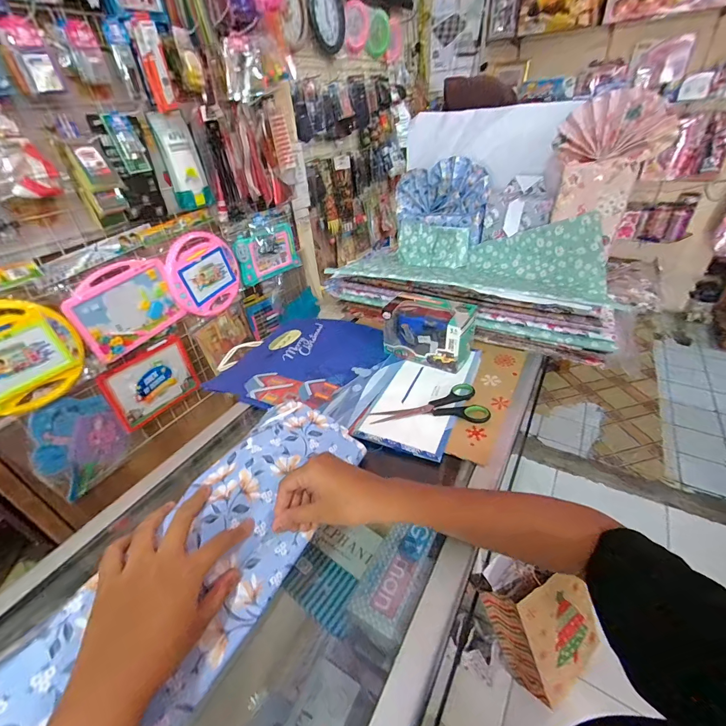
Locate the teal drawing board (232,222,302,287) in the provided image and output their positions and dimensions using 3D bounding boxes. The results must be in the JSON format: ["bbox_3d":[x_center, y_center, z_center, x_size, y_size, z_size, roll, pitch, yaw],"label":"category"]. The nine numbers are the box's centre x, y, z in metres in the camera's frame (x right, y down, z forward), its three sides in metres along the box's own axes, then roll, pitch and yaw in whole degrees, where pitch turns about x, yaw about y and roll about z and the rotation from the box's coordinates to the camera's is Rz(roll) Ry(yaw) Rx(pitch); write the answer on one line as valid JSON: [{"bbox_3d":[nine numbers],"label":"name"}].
[{"bbox_3d":[-0.385,-0.452,1.461,0.028,0.194,0.305,20,43,30],"label":"teal drawing board"}]

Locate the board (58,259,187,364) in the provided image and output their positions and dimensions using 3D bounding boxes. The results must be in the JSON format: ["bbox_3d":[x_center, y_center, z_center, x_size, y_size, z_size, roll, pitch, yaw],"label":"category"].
[{"bbox_3d":[-0.713,-0.170,1.070,0.016,0.239,0.283,20,43,30],"label":"board"}]

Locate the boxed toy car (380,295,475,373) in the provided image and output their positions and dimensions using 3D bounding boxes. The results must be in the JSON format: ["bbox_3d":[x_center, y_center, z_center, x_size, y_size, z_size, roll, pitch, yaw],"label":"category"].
[{"bbox_3d":[0.106,-0.054,0.587,0.139,0.091,0.080,13,39,23],"label":"boxed toy car"}]

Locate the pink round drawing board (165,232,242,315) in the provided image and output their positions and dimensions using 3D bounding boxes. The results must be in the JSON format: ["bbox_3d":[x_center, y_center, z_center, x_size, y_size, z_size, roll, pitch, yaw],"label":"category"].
[{"bbox_3d":[-0.557,-0.311,1.254,0.018,0.280,0.278,14,40,24],"label":"pink round drawing board"}]

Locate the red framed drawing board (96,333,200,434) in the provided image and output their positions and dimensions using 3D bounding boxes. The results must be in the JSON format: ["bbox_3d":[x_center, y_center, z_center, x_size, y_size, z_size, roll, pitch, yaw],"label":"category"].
[{"bbox_3d":[-0.715,0.067,1.211,0.013,0.231,0.284,16,41,27],"label":"red framed drawing board"}]

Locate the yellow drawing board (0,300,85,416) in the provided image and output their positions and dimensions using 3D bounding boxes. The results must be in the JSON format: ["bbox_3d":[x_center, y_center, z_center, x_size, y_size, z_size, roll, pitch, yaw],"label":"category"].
[{"bbox_3d":[-0.874,-0.012,0.881,0.029,0.283,0.276,20,43,31],"label":"yellow drawing board"}]

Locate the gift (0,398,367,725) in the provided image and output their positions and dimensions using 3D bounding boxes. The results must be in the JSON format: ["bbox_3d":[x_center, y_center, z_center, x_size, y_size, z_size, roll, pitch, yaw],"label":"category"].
[{"bbox_3d":[-0.148,0.178,0.321,0.126,0.075,0.393,17,37,28],"label":"gift"}]

